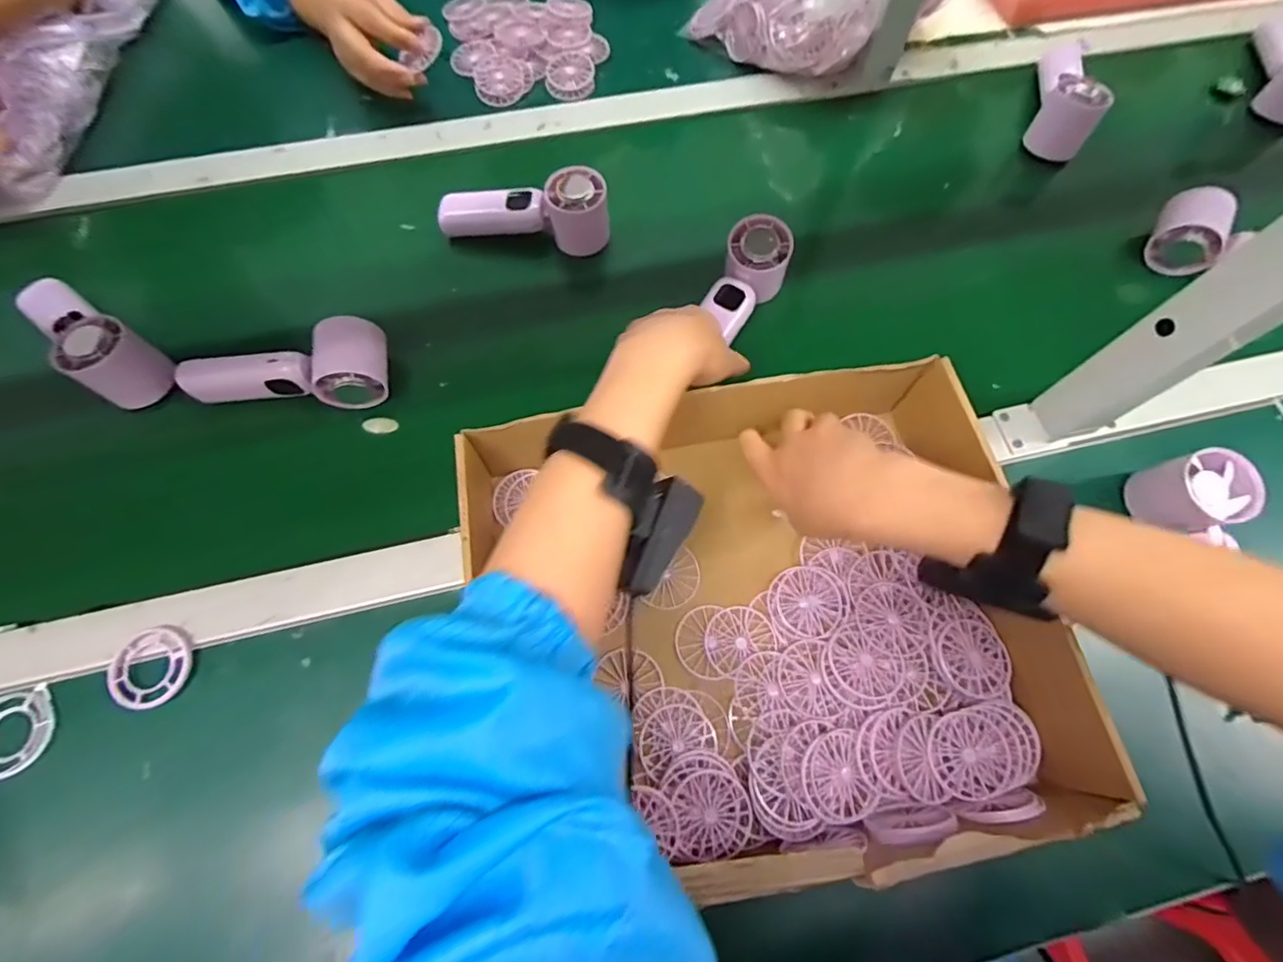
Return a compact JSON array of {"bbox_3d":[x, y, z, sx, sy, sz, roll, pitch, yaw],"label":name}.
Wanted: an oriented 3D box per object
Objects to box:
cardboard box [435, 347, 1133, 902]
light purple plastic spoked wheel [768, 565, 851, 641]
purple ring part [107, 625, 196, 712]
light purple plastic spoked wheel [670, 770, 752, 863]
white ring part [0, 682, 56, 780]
[{"bbox_3d":[0.078,0.076,0.383,0.374,0.087,0.315,-7,65,-3],"label":"cardboard box"},{"bbox_3d":[0.121,0.087,0.408,0.055,0.004,0.051,-2,67,5],"label":"light purple plastic spoked wheel"},{"bbox_3d":[-0.342,0.131,0.397,0.050,0.011,0.055,0,65,0],"label":"purple ring part"},{"bbox_3d":[0.045,0.208,0.353,0.045,0.010,0.047,0,65,0],"label":"light purple plastic spoked wheel"},{"bbox_3d":[-0.422,0.169,0.377,0.050,0.005,0.054,-19,69,-20],"label":"white ring part"}]

